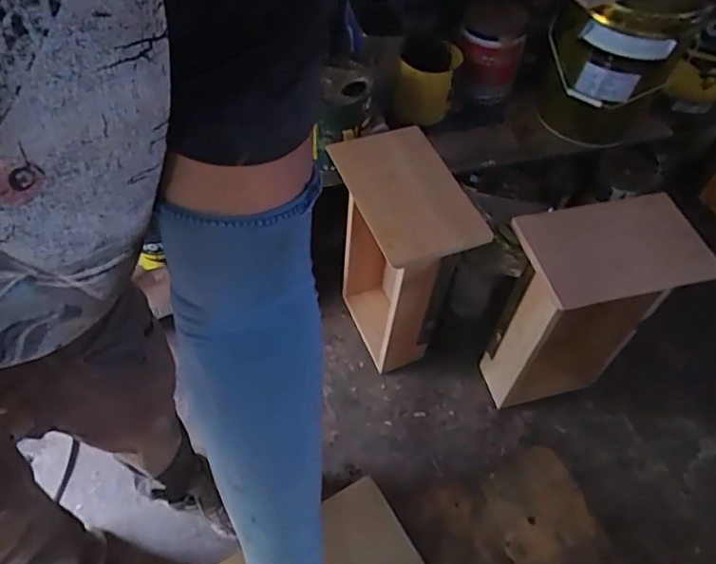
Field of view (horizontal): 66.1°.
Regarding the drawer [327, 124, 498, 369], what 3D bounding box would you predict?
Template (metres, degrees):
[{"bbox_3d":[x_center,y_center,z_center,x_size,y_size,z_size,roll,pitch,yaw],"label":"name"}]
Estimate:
[{"bbox_3d":[0.088,-0.036,1.249,0.174,0.516,0.302,-18,59,-14],"label":"drawer"}]

